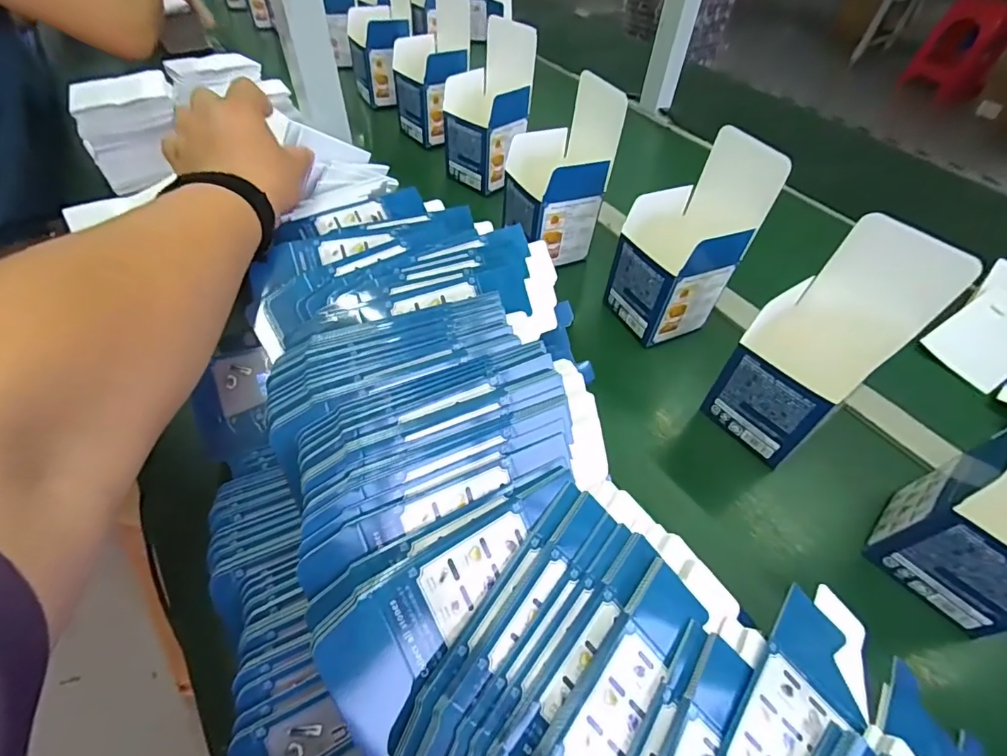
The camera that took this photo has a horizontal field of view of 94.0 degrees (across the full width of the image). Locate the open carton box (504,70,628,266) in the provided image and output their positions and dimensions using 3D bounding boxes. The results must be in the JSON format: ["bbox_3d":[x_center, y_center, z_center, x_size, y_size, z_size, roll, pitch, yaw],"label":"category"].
[{"bbox_3d":[0.054,-0.227,0.527,0.098,0.164,0.101,-19,54,-16],"label":"open carton box"}]

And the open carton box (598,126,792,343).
[{"bbox_3d":[0.163,-0.131,0.451,0.089,0.174,0.095,-22,55,-19],"label":"open carton box"}]

